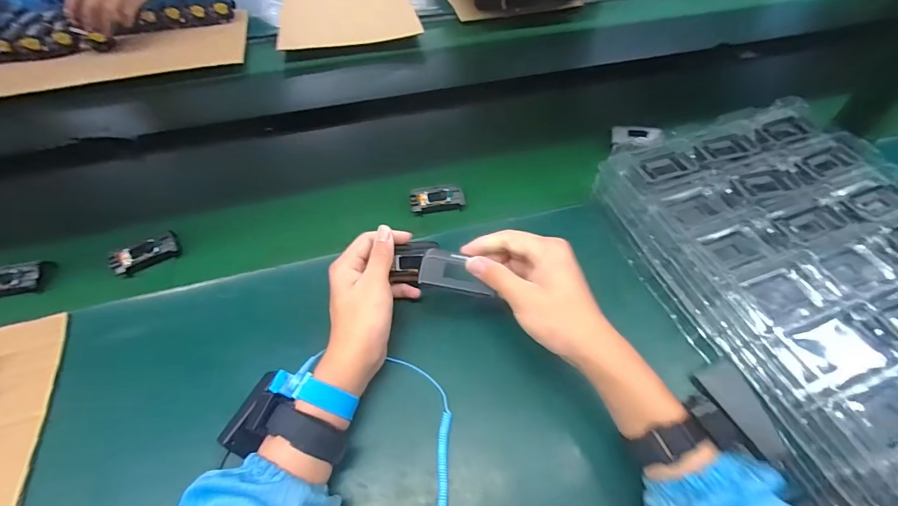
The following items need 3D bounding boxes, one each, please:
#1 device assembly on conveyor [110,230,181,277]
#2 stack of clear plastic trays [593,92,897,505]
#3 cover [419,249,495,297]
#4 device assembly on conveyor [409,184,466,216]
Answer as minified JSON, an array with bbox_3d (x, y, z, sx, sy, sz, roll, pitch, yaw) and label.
[{"bbox_3d":[-0.374,0.003,0.494,0.072,0.029,0.028,-26,56,-19],"label":"device assembly on conveyor"},{"bbox_3d":[0.415,0.047,0.393,0.307,0.068,0.520,-15,53,-12],"label":"stack of clear plastic trays"},{"bbox_3d":[0.008,0.019,0.385,0.071,0.010,0.035,12,94,-5],"label":"cover"},{"bbox_3d":[-0.015,-0.072,0.537,0.071,0.021,0.032,-4,52,-3],"label":"device assembly on conveyor"}]

